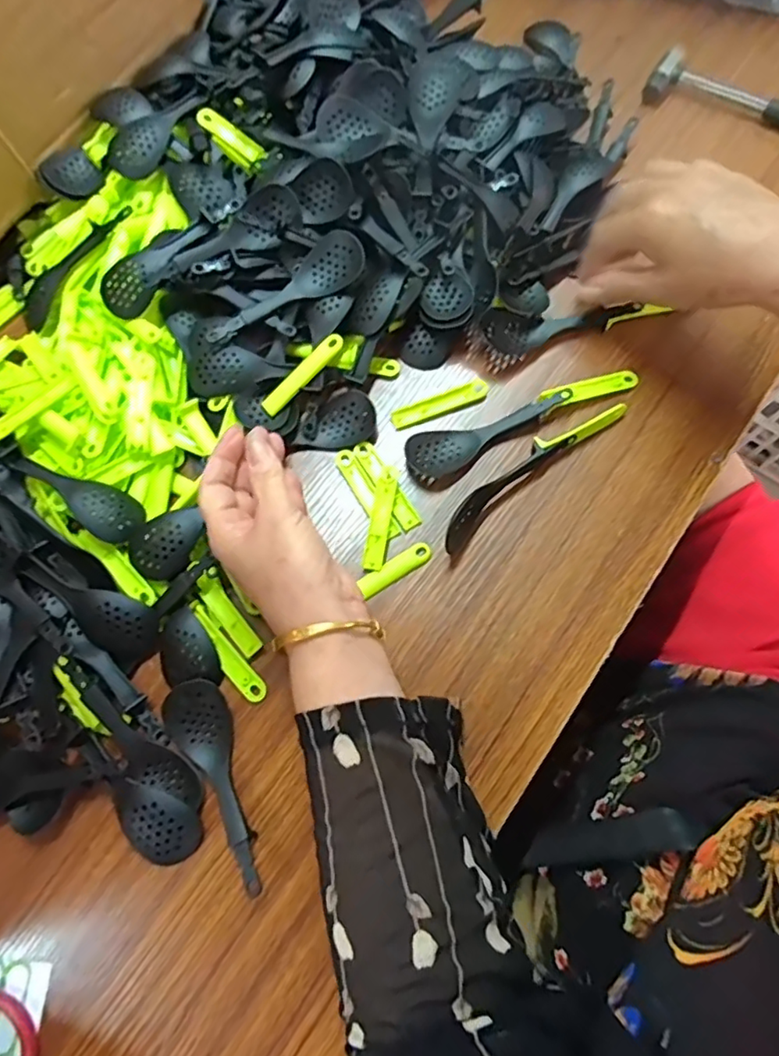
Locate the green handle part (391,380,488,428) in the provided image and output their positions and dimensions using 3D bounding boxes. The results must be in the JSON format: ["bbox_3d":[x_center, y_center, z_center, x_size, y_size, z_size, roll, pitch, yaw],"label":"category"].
[{"bbox_3d":[0.039,-0.095,0.442,0.078,0.005,0.015,-19,77,-6],"label":"green handle part"}]

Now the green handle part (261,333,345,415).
[{"bbox_3d":[-0.064,-0.113,0.426,0.076,0.011,0.015,-44,80,5],"label":"green handle part"}]

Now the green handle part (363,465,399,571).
[{"bbox_3d":[-0.006,-0.008,0.415,0.014,0.010,0.080,10,76,2],"label":"green handle part"}]

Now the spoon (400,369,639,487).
[{"bbox_3d":[0.099,-0.084,0.432,0.185,0.019,0.037,-24,78,-7],"label":"spoon"}]

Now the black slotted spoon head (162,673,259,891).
[{"bbox_3d":[-0.108,0.158,0.359,0.039,0.018,0.129,-25,78,-7],"label":"black slotted spoon head"}]

